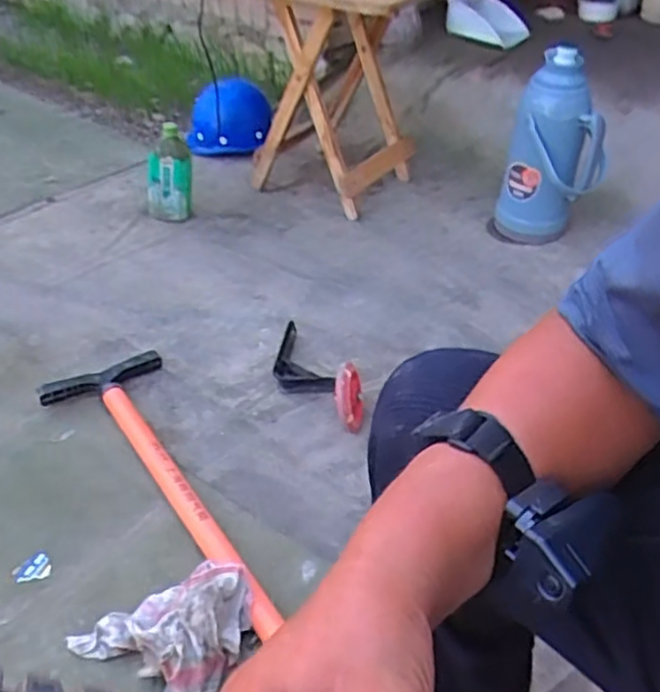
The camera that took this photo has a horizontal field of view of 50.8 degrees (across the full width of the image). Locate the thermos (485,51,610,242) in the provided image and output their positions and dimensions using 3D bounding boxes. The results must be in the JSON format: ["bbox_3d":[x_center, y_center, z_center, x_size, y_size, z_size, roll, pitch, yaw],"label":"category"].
[{"bbox_3d":[0.453,-0.375,1.416,0.193,0.387,0.137,17,41,17],"label":"thermos"}]

